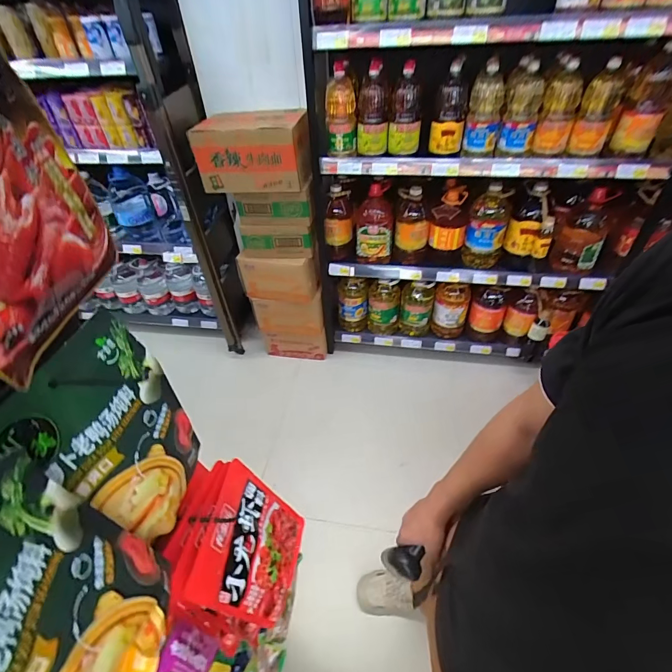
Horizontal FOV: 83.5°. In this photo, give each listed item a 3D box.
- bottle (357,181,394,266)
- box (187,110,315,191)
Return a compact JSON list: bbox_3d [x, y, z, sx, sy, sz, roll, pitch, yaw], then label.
[{"bbox_3d":[0.162,-0.469,1.557,0.147,0.317,0.118,2,43,6],"label":"bottle"},{"bbox_3d":[-0.296,-0.669,1.372,0.398,0.233,0.186,-2,43,2],"label":"box"}]

